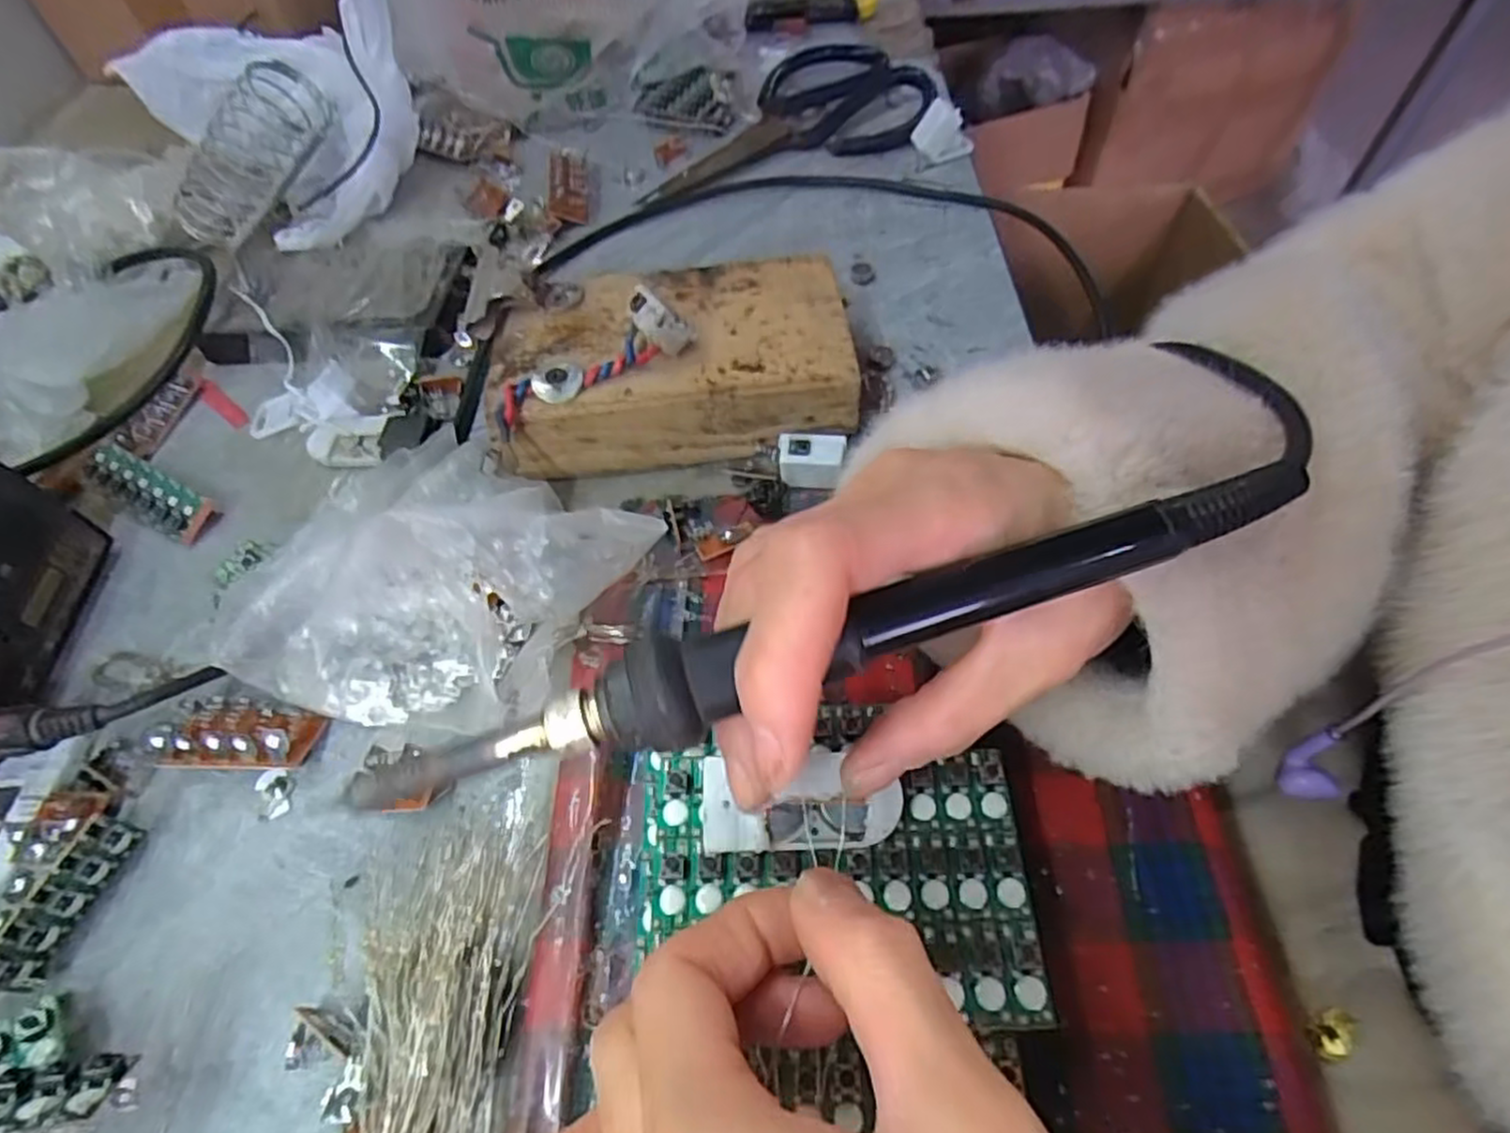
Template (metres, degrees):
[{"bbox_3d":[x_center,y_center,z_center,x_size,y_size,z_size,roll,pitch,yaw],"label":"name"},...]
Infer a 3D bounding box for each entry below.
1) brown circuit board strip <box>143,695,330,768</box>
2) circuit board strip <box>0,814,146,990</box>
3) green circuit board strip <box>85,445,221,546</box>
[{"bbox_3d":[-0.172,0.054,0.245,0.055,0.015,0.023,-1,57,3],"label":"brown circuit board strip"},{"bbox_3d":[-0.199,0.097,0.216,0.009,0.021,0.046,12,58,11],"label":"circuit board strip"},{"bbox_3d":[-0.253,-0.031,0.312,0.070,0.010,0.019,24,61,18],"label":"green circuit board strip"}]

